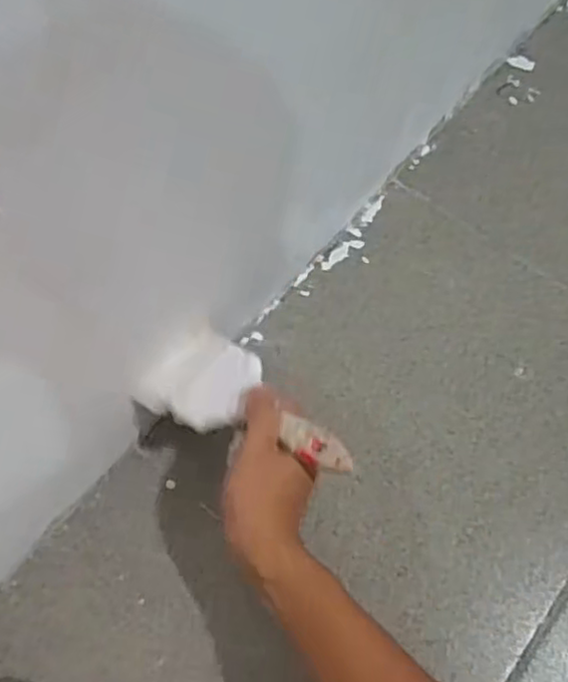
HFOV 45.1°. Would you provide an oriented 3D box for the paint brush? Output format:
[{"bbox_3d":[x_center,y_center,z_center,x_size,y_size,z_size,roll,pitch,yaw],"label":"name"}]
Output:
[{"bbox_3d":[-0.023,0.049,0.519,0.180,0.024,0.077,24,66,31],"label":"paint brush"}]

